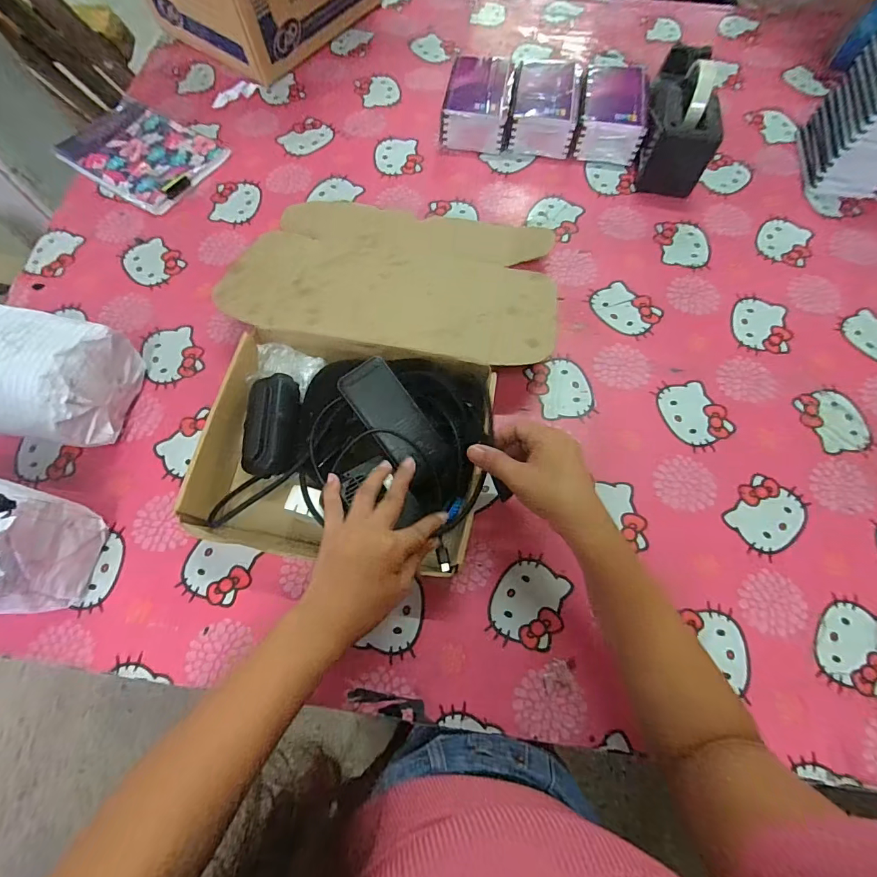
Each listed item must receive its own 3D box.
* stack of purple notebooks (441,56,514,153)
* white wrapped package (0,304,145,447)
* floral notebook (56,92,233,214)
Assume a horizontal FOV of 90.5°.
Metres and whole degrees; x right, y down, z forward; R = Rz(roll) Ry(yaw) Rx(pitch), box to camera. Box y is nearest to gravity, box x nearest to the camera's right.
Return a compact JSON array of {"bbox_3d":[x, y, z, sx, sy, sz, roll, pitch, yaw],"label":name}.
[{"bbox_3d":[0.059,-0.505,0.657,0.092,0.062,0.140,8,70,3],"label":"stack of purple notebooks"},{"bbox_3d":[-0.444,-0.061,0.471,0.178,0.117,0.131,6,70,2],"label":"white wrapped package"},{"bbox_3d":[-0.444,-0.429,0.656,0.213,0.021,0.150,30,73,10],"label":"floral notebook"}]

